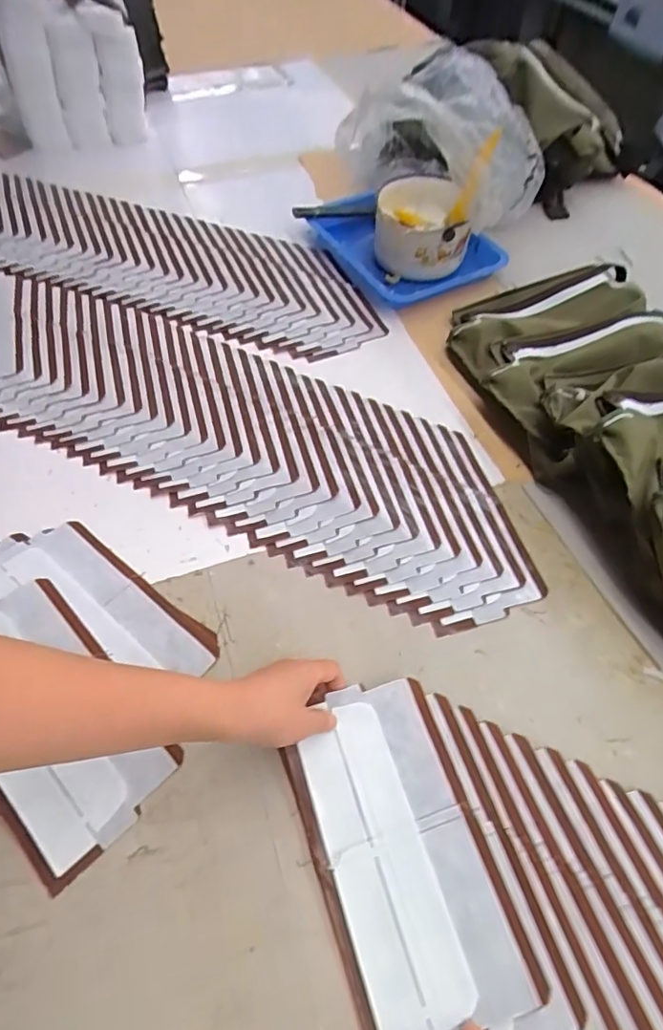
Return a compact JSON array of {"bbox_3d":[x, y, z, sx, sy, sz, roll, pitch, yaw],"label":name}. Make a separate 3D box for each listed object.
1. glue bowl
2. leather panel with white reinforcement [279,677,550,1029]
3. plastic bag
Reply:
[{"bbox_3d":[0.125,-0.392,0.761,0.125,0.104,0.125,0,57,0],"label":"glue bowl"},{"bbox_3d":[0.052,0.252,0.408,0.124,0.011,0.230,-20,61,-7],"label":"leather panel with white reinforcement"},{"bbox_3d":[0.142,-0.483,0.698,0.244,0.166,0.247,5,57,3],"label":"plastic bag"}]

